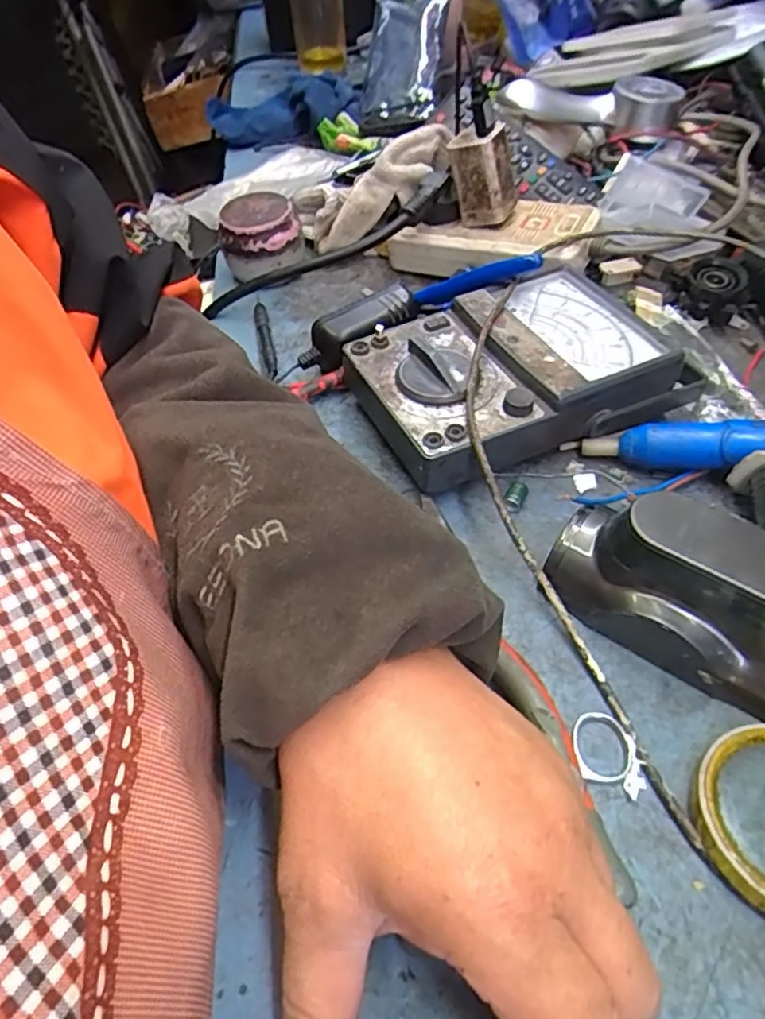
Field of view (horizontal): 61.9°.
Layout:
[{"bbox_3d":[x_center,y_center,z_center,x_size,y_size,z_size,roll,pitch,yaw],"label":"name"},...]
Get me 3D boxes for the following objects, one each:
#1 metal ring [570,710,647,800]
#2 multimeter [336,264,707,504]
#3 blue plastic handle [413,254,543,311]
[{"bbox_3d":[0.090,0.098,0.256,0.022,0.005,0.034,-6,49,-1],"label":"metal ring"},{"bbox_3d":[0.075,-0.080,0.380,0.184,0.049,0.124,-25,52,-16],"label":"multimeter"},{"bbox_3d":[0.060,-0.146,0.410,0.092,0.013,0.019,-5,41,41],"label":"blue plastic handle"}]

